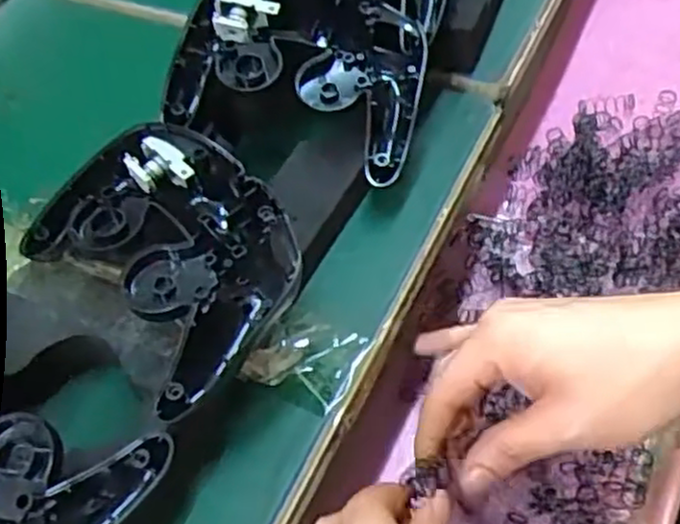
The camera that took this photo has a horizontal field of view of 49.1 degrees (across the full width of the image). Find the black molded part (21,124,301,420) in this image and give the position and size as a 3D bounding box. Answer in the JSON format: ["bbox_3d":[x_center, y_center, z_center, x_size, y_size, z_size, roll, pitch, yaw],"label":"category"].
[{"bbox_3d":[-0.078,-0.005,0.348,0.094,0.040,0.129,-37,59,-22],"label":"black molded part"}]

